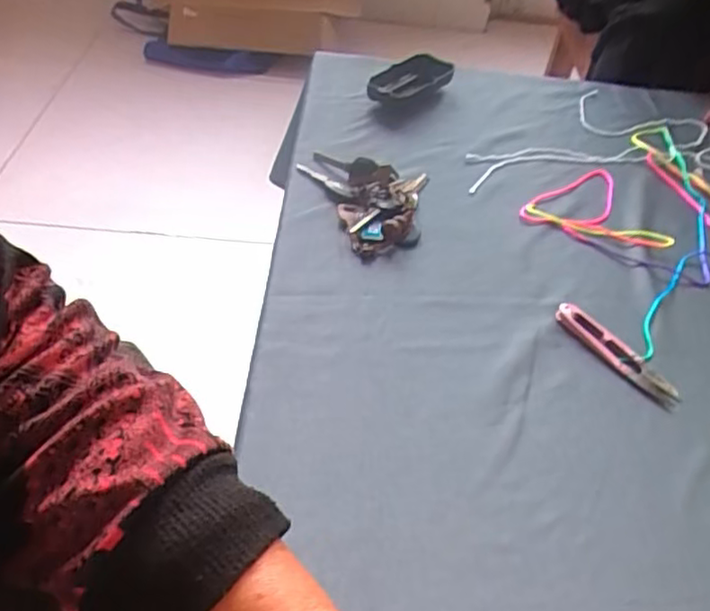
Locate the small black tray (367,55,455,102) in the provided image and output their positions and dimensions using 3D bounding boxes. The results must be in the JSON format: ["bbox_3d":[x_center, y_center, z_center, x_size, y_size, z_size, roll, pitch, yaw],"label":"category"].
[{"bbox_3d":[0.061,-0.249,0.720,0.109,0.012,0.047,-32,80,-26],"label":"small black tray"}]

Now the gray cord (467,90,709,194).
[{"bbox_3d":[0.256,-0.177,0.703,0.294,0.010,0.214,2,45,-6],"label":"gray cord"}]

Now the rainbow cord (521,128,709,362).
[{"bbox_3d":[0.275,-0.081,0.601,0.313,0.009,0.170,-32,57,-33],"label":"rainbow cord"}]

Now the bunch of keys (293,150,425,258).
[{"bbox_3d":[0.007,-0.091,0.571,0.106,0.021,0.116,6,45,-2],"label":"bunch of keys"}]

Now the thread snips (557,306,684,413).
[{"bbox_3d":[0.190,0.033,0.476,0.024,0.006,0.103,-24,53,-28],"label":"thread snips"}]

